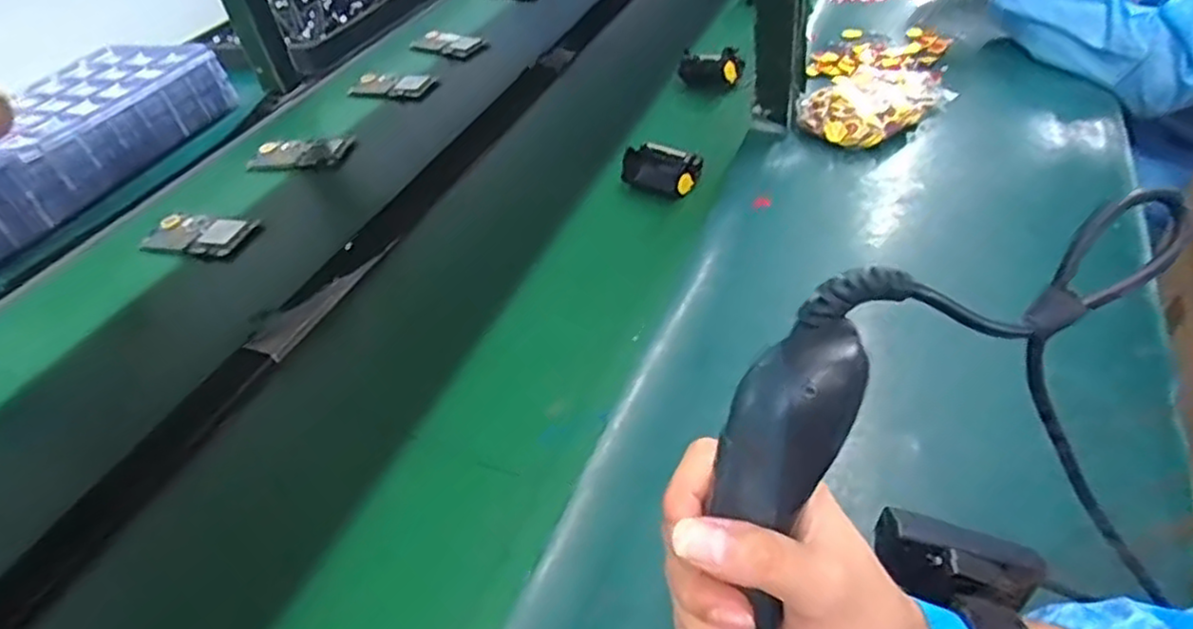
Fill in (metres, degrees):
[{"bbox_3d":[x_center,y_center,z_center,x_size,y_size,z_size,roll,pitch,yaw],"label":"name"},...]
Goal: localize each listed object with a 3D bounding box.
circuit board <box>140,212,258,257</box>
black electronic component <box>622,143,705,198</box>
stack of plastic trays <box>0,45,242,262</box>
[{"bbox_3d":[-0.434,-0.088,0.766,0.111,0.016,0.067,5,40,12],"label":"circuit board"},{"bbox_3d":[0.068,-0.153,0.726,0.078,0.035,0.043,17,48,24],"label":"black electronic component"},{"bbox_3d":[-0.679,-0.219,0.896,0.207,0.082,0.403,13,46,21],"label":"stack of plastic trays"}]

